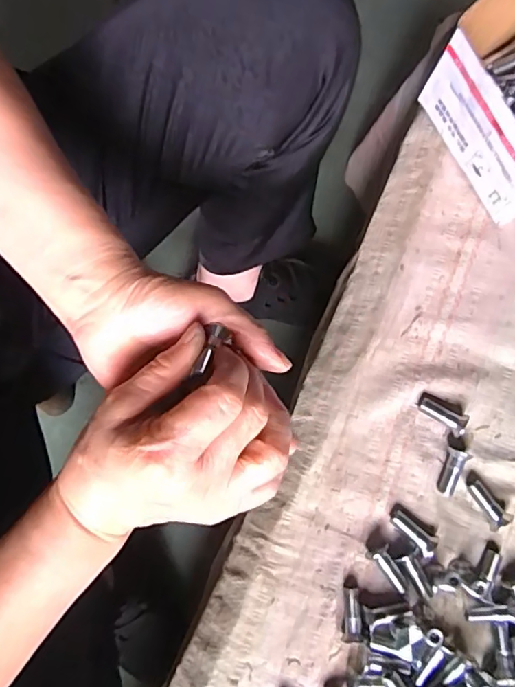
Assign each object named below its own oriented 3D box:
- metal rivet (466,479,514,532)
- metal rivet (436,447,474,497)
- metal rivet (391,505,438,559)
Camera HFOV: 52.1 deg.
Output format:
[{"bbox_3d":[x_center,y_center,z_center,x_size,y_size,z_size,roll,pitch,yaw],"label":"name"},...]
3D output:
[{"bbox_3d":[0.166,0.117,0.385,0.016,0.016,0.036,-39,83,-5],"label":"metal rivet"},{"bbox_3d":[0.143,0.095,0.389,0.013,0.010,0.036,20,96,3],"label":"metal rivet"},{"bbox_3d":[0.115,0.136,0.386,0.038,0.010,0.016,44,84,6],"label":"metal rivet"}]

